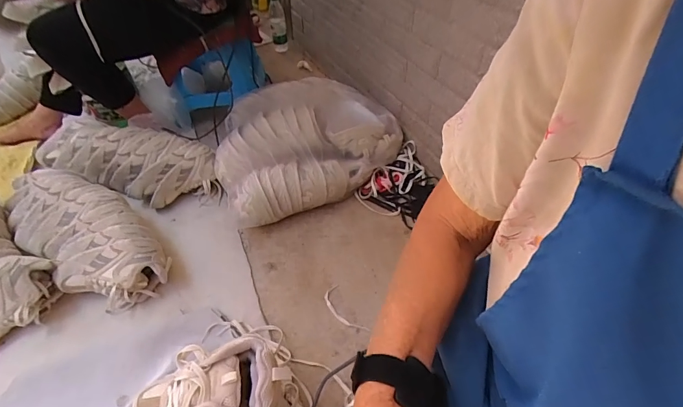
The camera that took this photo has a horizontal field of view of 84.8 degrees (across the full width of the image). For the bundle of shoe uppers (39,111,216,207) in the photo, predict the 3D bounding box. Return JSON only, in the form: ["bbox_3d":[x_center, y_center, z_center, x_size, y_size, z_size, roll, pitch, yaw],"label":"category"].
[{"bbox_3d":[-0.605,-0.125,1.059,0.523,0.146,0.189,15,48,15],"label":"bundle of shoe uppers"}]

